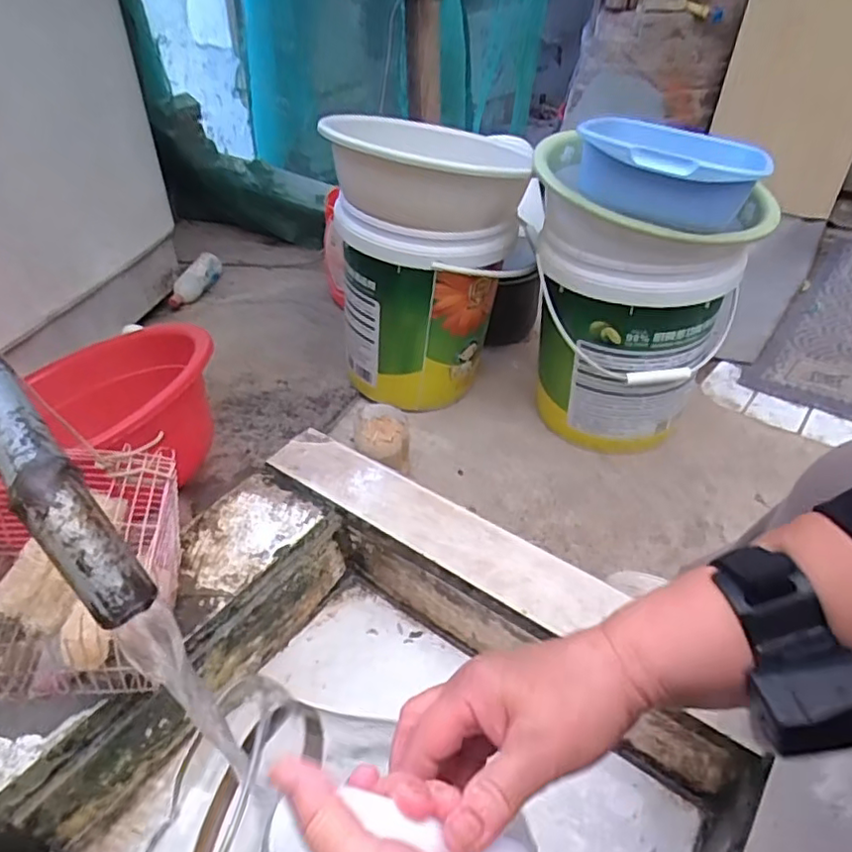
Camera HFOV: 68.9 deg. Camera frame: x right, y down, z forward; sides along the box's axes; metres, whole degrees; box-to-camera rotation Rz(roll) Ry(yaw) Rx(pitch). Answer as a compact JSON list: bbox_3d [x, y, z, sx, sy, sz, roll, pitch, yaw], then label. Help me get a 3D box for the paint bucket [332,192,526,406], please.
[{"bbox_3d":[-0.004,-0.268,1.121,0.281,0.503,0.290,0,40,0],"label":"paint bucket"}]

